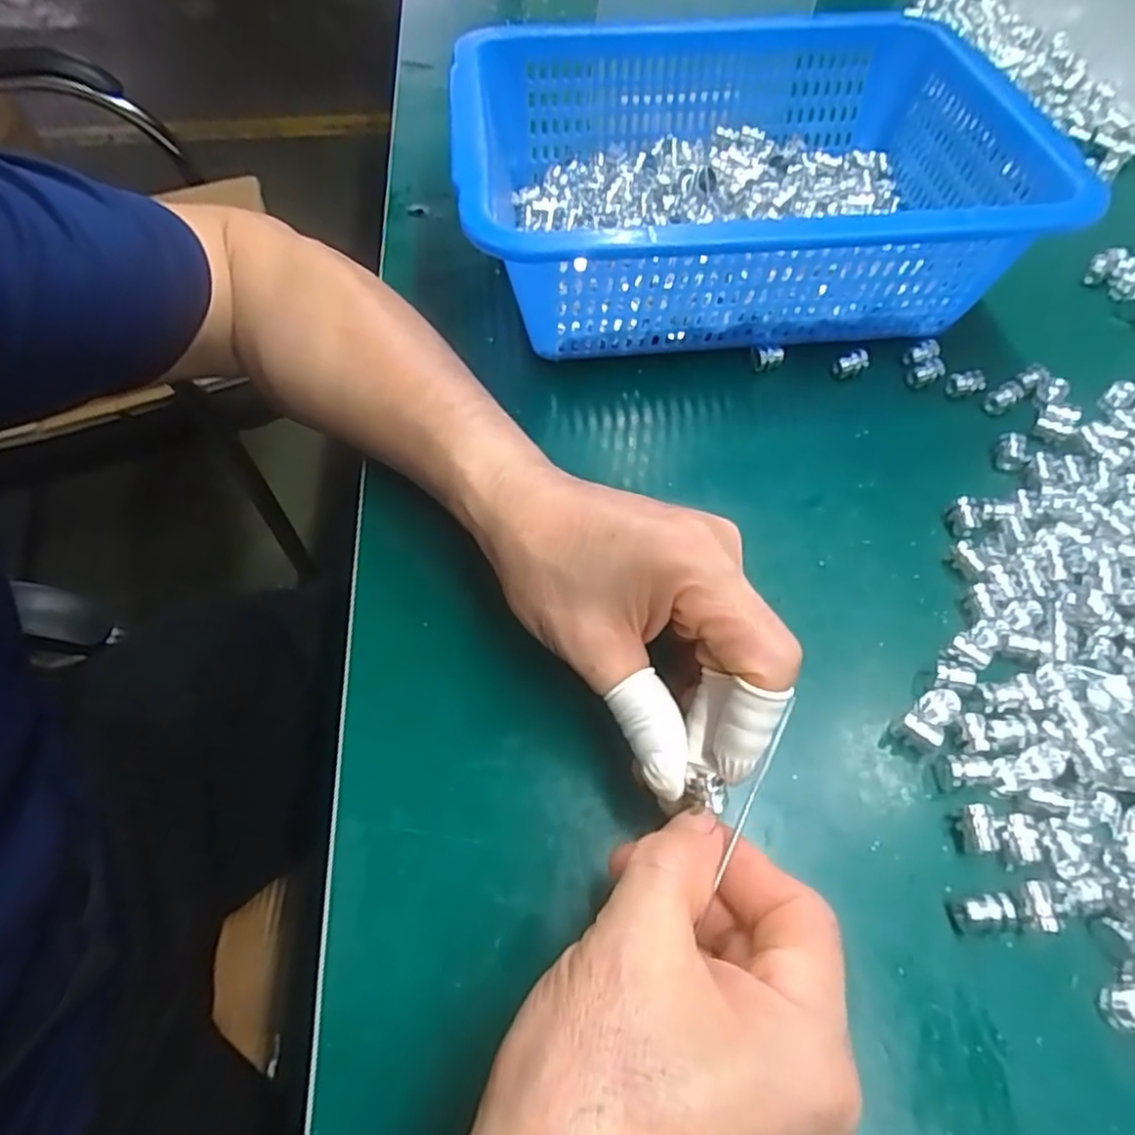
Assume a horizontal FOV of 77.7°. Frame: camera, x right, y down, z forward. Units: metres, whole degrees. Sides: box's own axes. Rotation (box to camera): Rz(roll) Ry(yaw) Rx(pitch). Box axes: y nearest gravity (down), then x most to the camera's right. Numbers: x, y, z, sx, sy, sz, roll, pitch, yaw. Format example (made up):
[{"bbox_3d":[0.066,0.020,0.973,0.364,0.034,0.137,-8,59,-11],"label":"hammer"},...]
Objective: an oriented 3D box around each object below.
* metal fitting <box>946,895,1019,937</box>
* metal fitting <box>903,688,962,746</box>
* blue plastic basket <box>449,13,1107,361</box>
[{"bbox_3d":[0.143,0.119,0.242,0.021,0.011,0.010,-5,56,-2],"label":"metal fitting"},{"bbox_3d":[0.144,0.059,0.279,0.015,0.010,0.024,37,64,24],"label":"metal fitting"},{"bbox_3d":[0.093,-0.211,0.404,0.298,0.106,0.226,-7,56,-3],"label":"blue plastic basket"}]

